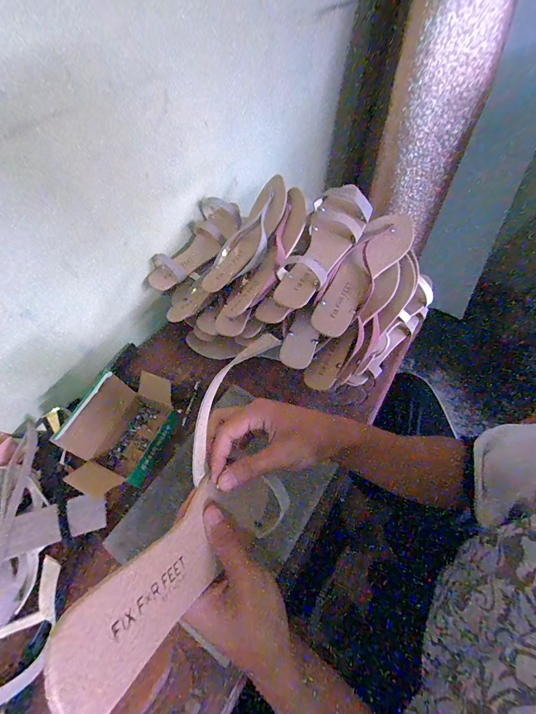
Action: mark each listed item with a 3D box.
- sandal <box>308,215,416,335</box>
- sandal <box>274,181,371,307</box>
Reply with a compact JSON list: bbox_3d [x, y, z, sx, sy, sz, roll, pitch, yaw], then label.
[{"bbox_3d":[0.145,-0.131,0.480,0.066,0.036,0.226,35,86,21],"label":"sandal"},{"bbox_3d":[0.079,-0.168,0.479,0.088,0.043,0.213,27,78,17],"label":"sandal"}]

